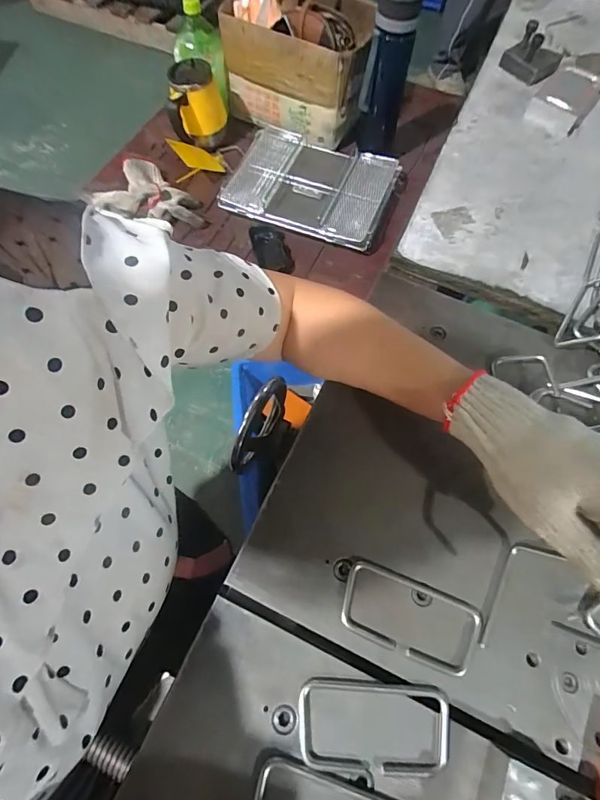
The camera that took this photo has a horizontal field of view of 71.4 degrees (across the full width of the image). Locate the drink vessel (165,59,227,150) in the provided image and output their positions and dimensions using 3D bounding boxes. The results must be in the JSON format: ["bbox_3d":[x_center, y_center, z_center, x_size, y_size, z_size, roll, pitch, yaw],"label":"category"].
[{"bbox_3d":[-0.213,-0.606,0.849,0.108,0.099,0.124,-10,67,-6],"label":"drink vessel"}]

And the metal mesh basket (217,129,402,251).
[{"bbox_3d":[0.022,-0.428,0.831,0.310,0.051,0.231,23,67,8],"label":"metal mesh basket"}]

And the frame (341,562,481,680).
[{"bbox_3d":[0.085,0.167,0.321,0.104,0.004,0.053,20,67,6],"label":"frame"}]

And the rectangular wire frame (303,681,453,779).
[{"bbox_3d":[0.051,0.228,0.291,0.103,0.008,0.053,4,65,0],"label":"rectangular wire frame"}]

